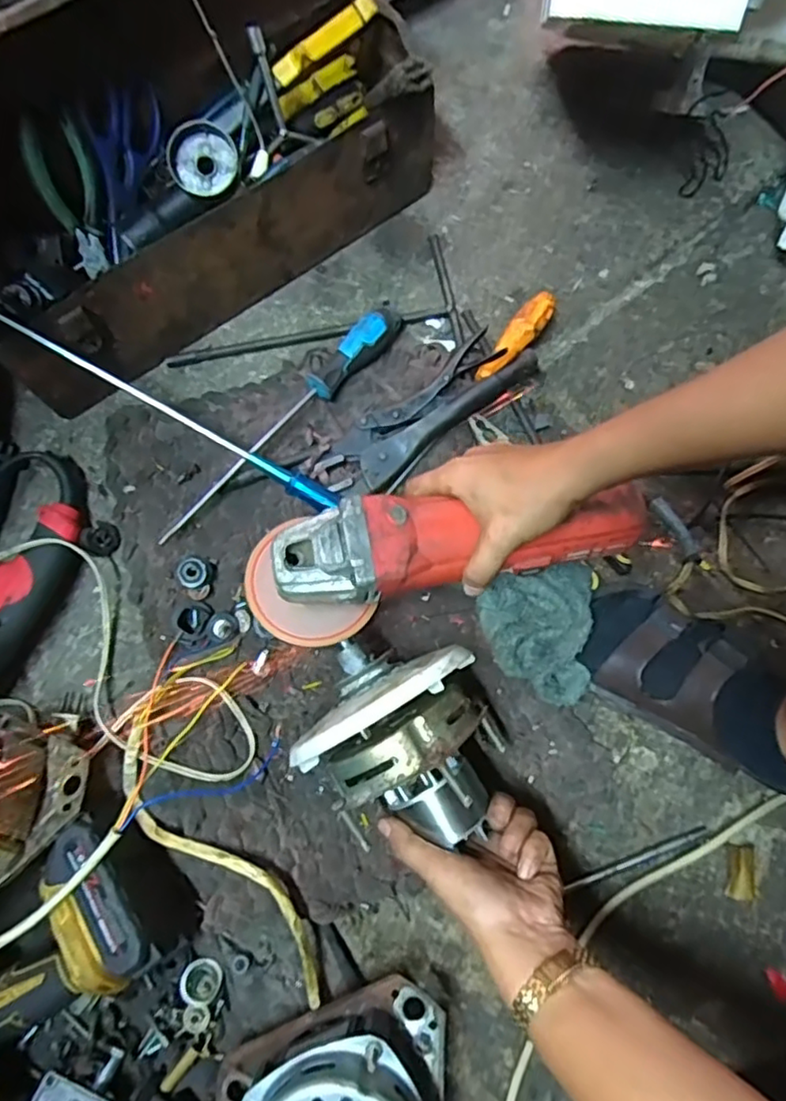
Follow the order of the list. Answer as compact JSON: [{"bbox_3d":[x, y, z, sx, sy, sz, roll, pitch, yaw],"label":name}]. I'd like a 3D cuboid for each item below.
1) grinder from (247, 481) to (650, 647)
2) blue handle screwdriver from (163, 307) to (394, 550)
[{"bbox_3d":[0.034,0.003,0.445,0.284,0.082,0.077,-10,75,1],"label":"grinder"},{"bbox_3d":[-0.103,-0.122,0.590,0.036,0.029,0.301,42,79,11],"label":"blue handle screwdriver"}]

